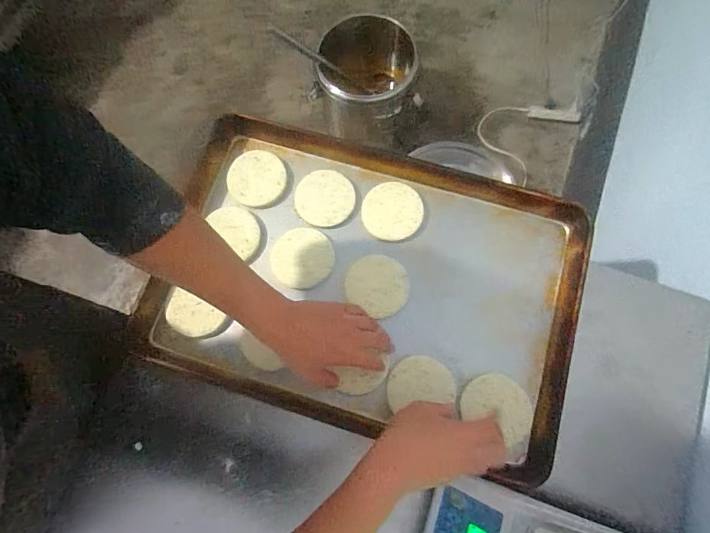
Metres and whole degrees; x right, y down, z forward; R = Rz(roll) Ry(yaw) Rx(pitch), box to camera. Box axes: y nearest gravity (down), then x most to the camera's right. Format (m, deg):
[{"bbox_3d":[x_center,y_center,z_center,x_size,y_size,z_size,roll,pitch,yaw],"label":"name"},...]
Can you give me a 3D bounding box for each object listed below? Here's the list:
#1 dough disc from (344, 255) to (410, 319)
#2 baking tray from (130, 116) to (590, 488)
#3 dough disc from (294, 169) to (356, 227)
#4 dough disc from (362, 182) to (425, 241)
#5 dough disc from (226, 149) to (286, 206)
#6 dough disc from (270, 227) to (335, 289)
[{"bbox_3d":[0.036,0.027,0.609,0.095,0.016,0.088,0,76,1],"label":"dough disc"},{"bbox_3d":[0.018,0.016,0.598,0.603,0.059,0.416,17,77,3],"label":"baking tray"},{"bbox_3d":[-0.050,-0.113,0.645,0.096,0.013,0.091,0,76,1],"label":"dough disc"},{"bbox_3d":[0.062,-0.091,0.637,0.092,0.015,0.099,0,76,1],"label":"dough disc"},{"bbox_3d":[-0.162,-0.146,0.652,0.085,0.017,0.096,35,79,9],"label":"dough disc"},{"bbox_3d":[-0.084,-0.014,0.630,0.098,0.009,0.097,0,76,1],"label":"dough disc"}]

